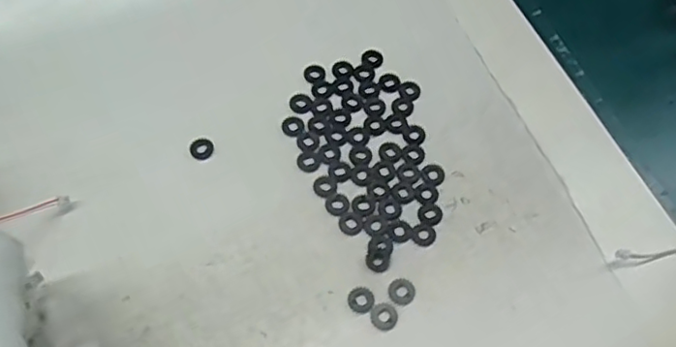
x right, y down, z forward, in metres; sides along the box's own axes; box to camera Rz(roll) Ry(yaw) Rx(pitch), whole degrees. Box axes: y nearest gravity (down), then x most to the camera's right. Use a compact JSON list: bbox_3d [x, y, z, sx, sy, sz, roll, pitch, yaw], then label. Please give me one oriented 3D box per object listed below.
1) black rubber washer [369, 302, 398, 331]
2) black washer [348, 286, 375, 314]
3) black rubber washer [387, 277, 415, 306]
[{"bbox_3d":[0.018,0.056,0.244,0.011,0.004,0.011,1,62,-2],"label":"black rubber washer"},{"bbox_3d":[0.009,0.050,0.247,0.010,0.004,0.011,1,62,-2],"label":"black washer"},{"bbox_3d":[0.026,0.047,0.249,0.011,0.004,0.011,1,62,-2],"label":"black rubber washer"}]

